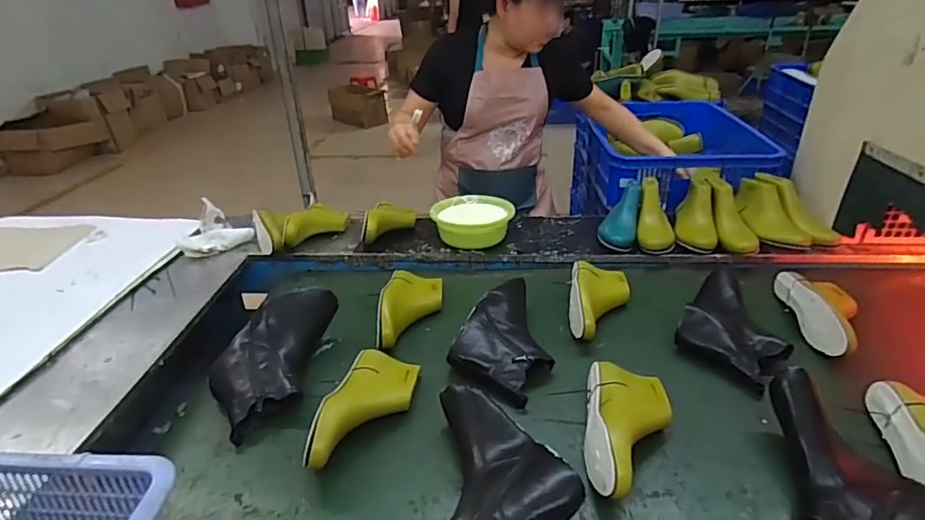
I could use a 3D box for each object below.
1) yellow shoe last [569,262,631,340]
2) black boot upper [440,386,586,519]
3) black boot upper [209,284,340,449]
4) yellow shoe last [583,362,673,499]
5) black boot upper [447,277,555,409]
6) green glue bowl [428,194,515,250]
[{"bbox_3d":[0.257,0.067,0.958,0.109,0.065,0.223,5,30,12],"label":"yellow shoe last"},{"bbox_3d":[0.020,0.260,0.644,0.154,0.082,0.243,-23,35,-31],"label":"black boot upper"},{"bbox_3d":[-0.312,0.158,0.854,0.152,0.098,0.290,7,43,16],"label":"black boot upper"},{"bbox_3d":[0.222,0.226,0.689,0.112,0.077,0.226,6,31,14],"label":"yellow shoe last"},{"bbox_3d":[0.095,0.124,0.890,0.151,0.068,0.253,15,34,28],"label":"black boot upper"},{"bbox_3d":[0.026,-0.086,1.229,0.184,0.080,0.168,-2,30,1],"label":"green glue bowl"}]

